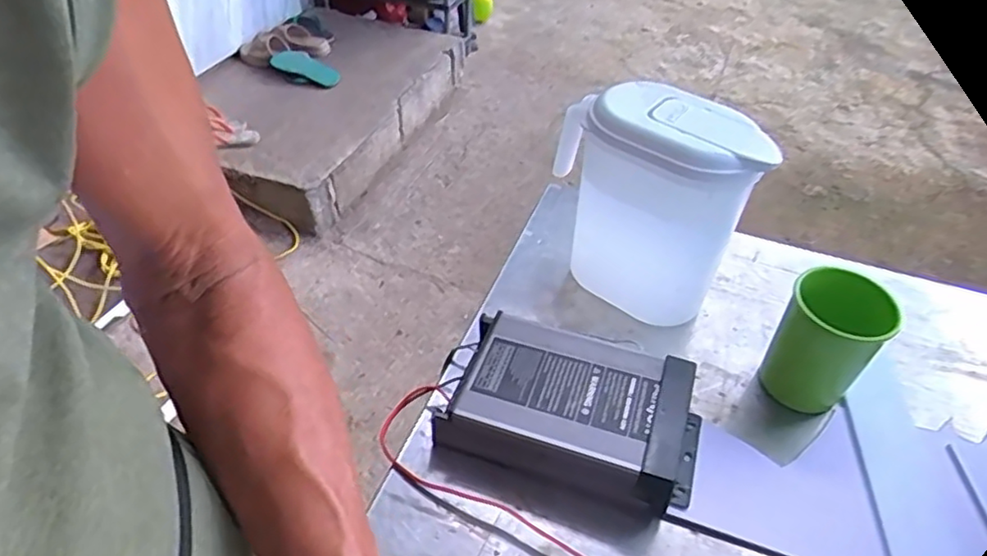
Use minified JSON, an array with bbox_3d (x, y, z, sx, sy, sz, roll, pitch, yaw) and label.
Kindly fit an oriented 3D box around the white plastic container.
[{"bbox_3d":[0.126,-0.060,0.552,0.172,0.187,0.076,30,50,26],"label":"white plastic container"}]

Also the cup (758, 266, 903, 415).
[{"bbox_3d":[0.259,0.057,0.510,0.069,0.108,0.069,2,44,-1],"label":"cup"}]

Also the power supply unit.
[{"bbox_3d":[0.063,0.101,0.492,0.182,0.055,0.106,15,45,12],"label":"power supply unit"}]

